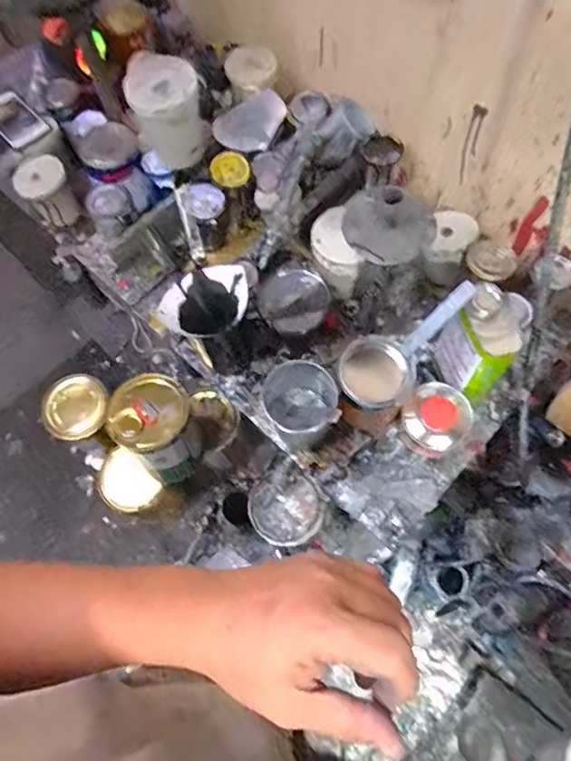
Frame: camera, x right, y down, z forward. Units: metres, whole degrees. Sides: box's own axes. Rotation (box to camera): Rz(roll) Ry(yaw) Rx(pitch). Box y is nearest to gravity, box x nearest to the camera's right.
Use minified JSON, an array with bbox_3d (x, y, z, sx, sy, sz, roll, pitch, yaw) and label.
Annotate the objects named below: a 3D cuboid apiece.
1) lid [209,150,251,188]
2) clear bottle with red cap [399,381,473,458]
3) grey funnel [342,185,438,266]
[{"bbox_3d":[-0.098,-0.372,0.909,0.076,0.057,0.012,-21,24,-29],"label":"lid"},{"bbox_3d":[0.226,0.060,0.788,0.092,0.071,0.091,-1,68,2],"label":"clear bottle with red cap"},{"bbox_3d":[0.122,-0.184,0.612,0.104,0.032,0.086,38,105,-2],"label":"grey funnel"}]

